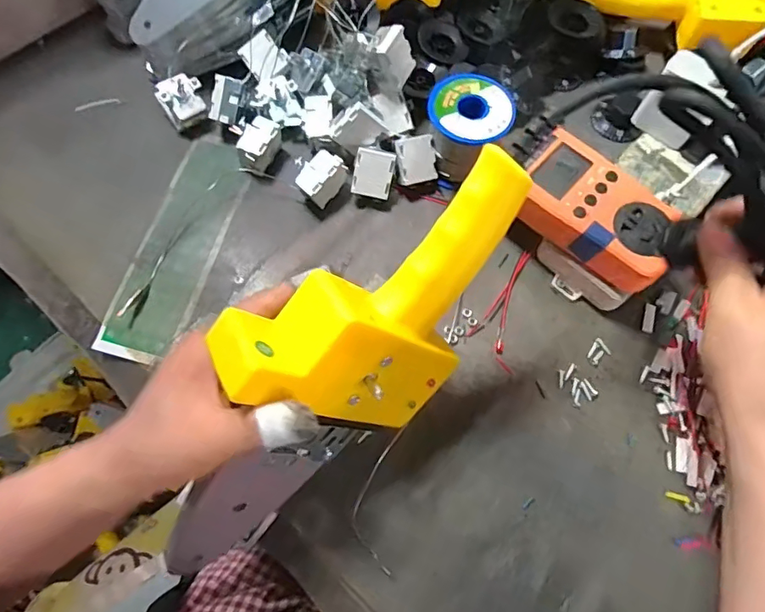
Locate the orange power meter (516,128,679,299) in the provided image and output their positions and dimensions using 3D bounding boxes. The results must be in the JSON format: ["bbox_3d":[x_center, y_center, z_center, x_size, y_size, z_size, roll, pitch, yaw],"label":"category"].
[{"bbox_3d":[0.155,-0.068,0.353,0.111,0.030,0.066,37,73,11],"label":"orange power meter"}]

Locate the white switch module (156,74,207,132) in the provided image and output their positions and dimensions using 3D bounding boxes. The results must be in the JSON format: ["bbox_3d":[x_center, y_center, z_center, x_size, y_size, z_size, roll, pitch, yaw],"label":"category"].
[{"bbox_3d":[-0.168,-0.174,0.415,0.036,0.021,0.036,-33,117,-18],"label":"white switch module"}]

